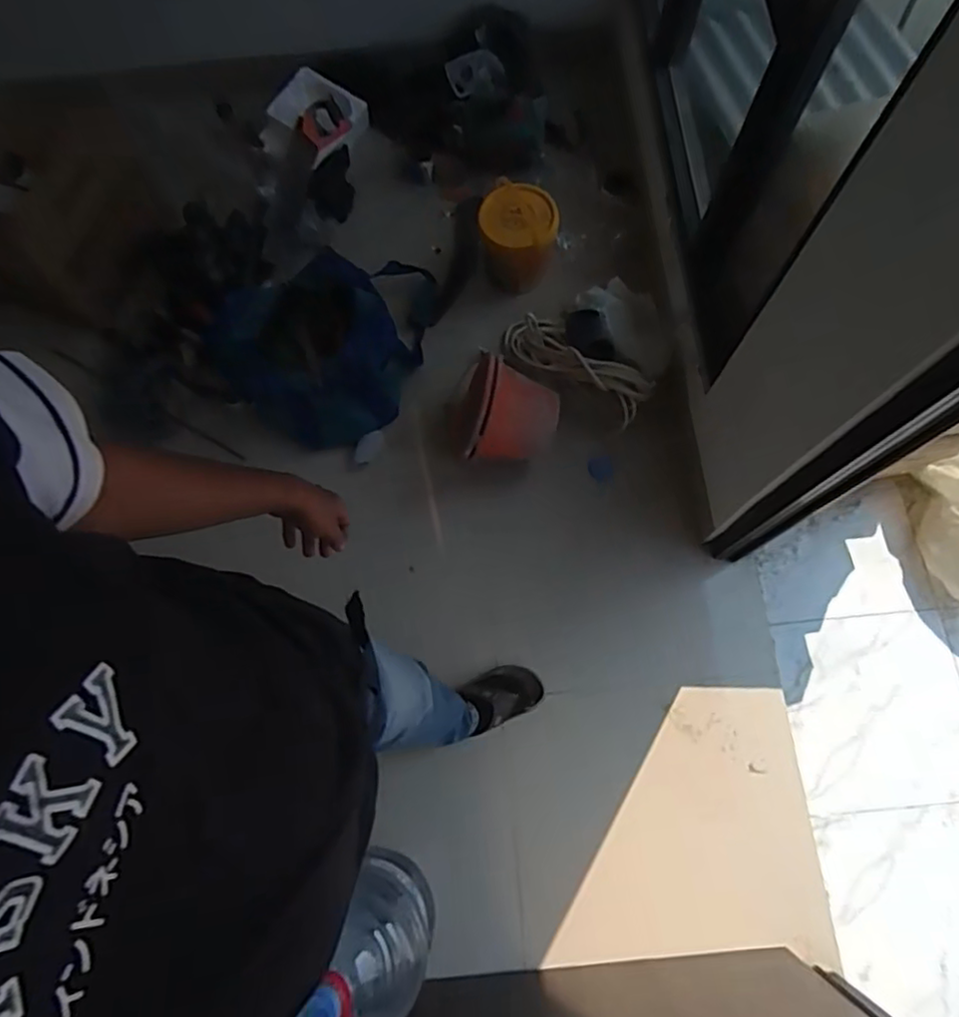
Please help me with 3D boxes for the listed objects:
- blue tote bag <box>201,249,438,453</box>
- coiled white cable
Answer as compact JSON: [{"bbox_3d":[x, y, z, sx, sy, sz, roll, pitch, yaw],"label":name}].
[{"bbox_3d":[-0.357,-0.393,1.555,0.583,0.200,0.430,-18,73,-5],"label":"blue tote bag"},{"bbox_3d":[0.228,-0.358,1.575,0.392,0.092,0.152,35,77,24],"label":"coiled white cable"}]

